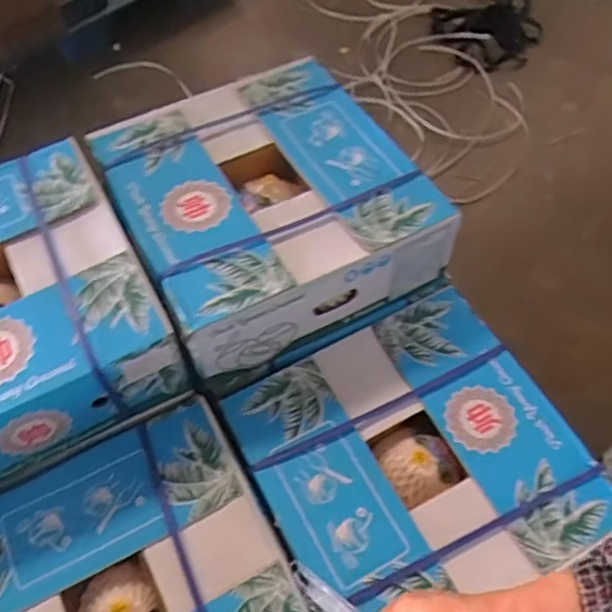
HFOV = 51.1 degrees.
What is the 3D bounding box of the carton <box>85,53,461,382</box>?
[{"bbox_3d":[-0.062,-0.165,1.067,0.445,0.152,0.445,-26,61,-13],"label":"carton"}]

